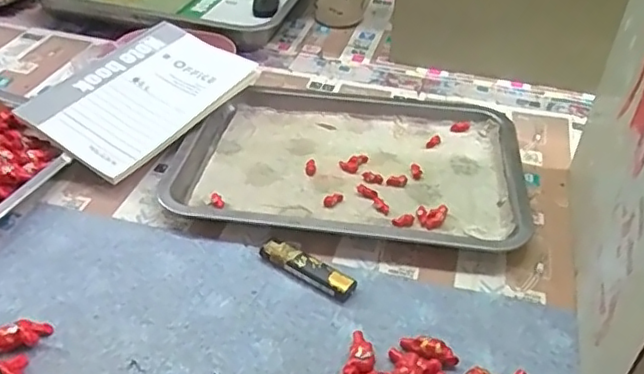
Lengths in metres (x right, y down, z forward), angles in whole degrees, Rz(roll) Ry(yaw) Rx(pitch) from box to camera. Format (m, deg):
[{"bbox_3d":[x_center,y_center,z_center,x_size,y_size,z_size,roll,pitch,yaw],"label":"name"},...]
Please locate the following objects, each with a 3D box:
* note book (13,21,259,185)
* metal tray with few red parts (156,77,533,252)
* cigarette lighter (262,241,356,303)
[{"bbox_3d":[-0.183,-0.096,0.605,0.145,0.015,0.198,32,53,19],"label":"note book"},{"bbox_3d":[0.031,-0.039,0.587,0.308,0.023,0.245,6,40,6],"label":"metal tray with few red parts"},{"bbox_3d":[-0.011,0.062,0.466,0.079,0.011,0.019,23,45,24],"label":"cigarette lighter"}]

